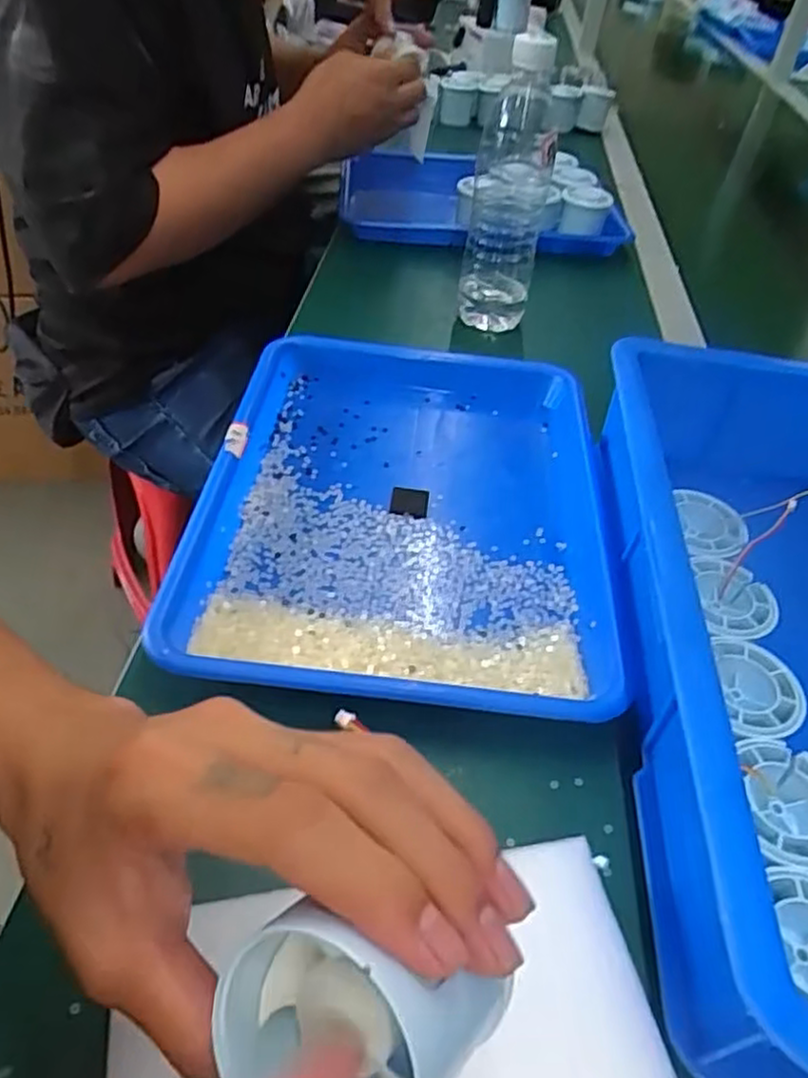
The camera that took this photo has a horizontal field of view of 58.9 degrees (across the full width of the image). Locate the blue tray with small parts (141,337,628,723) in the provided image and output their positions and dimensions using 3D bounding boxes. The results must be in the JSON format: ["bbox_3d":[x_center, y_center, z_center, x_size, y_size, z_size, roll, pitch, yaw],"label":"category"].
[{"bbox_3d":[0.003,-0.027,0.470,0.248,0.033,0.312,6,45,1],"label":"blue tray with small parts"}]

